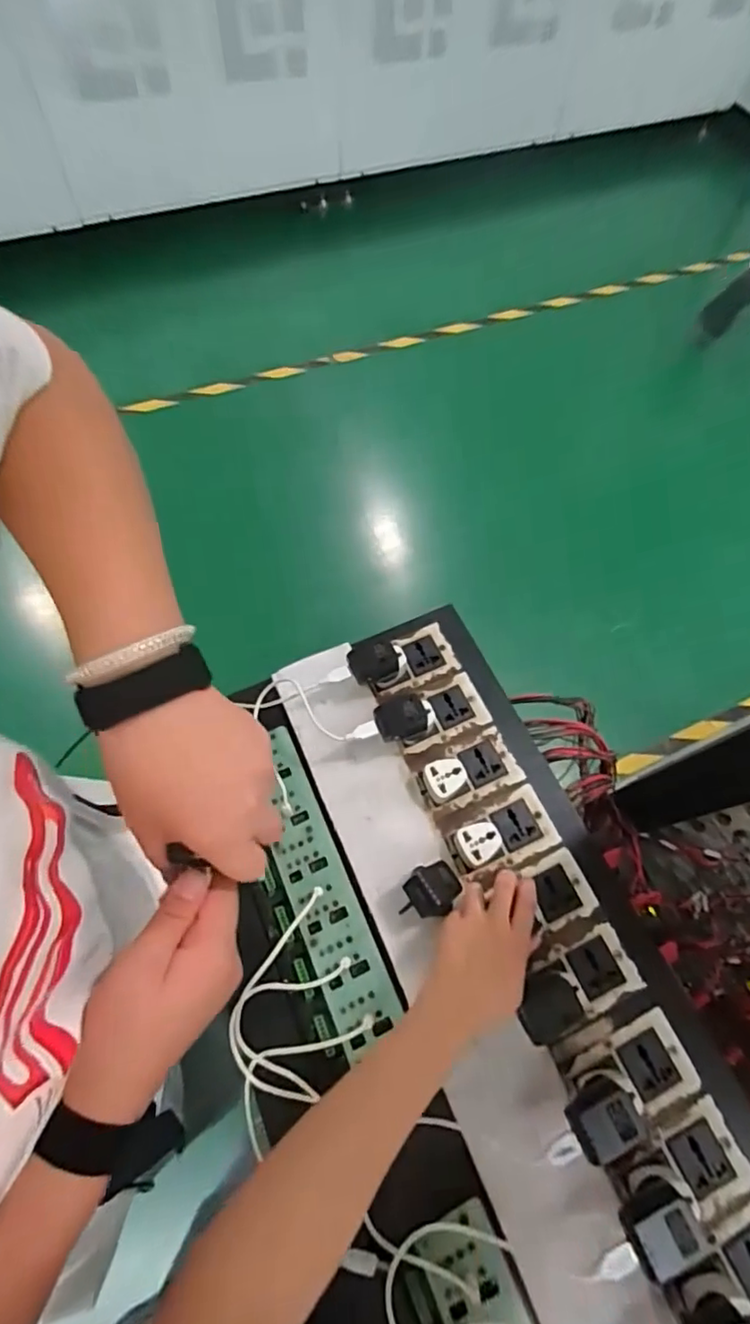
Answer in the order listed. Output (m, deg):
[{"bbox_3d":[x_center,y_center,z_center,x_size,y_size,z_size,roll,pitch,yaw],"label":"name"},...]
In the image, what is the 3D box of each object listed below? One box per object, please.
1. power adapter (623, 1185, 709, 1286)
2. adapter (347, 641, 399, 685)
[{"bbox_3d":[0.206,0.407,0.404,0.051,0.026,0.037,-16,67,-11],"label":"power adapter"},{"bbox_3d":[0.001,-0.002,0.595,0.055,0.031,0.039,-18,68,-11],"label":"adapter"}]

